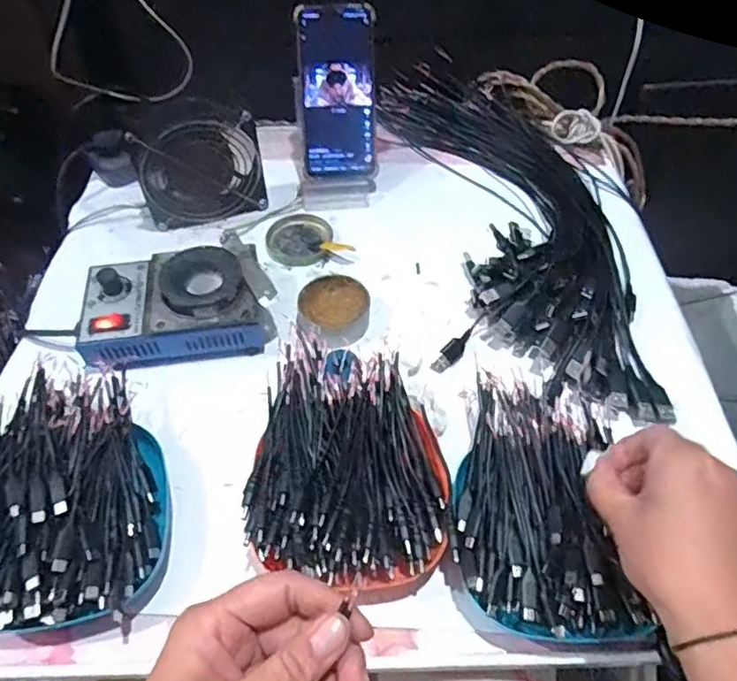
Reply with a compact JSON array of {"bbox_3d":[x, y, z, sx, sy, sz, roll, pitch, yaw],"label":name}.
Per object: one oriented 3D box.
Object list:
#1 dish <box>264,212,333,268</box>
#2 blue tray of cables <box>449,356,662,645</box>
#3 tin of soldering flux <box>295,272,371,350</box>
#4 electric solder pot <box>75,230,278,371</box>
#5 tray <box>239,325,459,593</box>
[{"bbox_3d":[-0.072,-0.104,0.620,0.066,0.009,0.073,-8,55,-5],"label":"dish"},{"bbox_3d":[0.116,0.108,0.421,0.126,0.044,0.179,1,55,1],"label":"blue tray of cables"},{"bbox_3d":[-0.031,-0.024,0.542,0.062,0.026,0.071,4,55,4],"label":"tin of soldering flux"},{"bbox_3d":[-0.168,-0.031,0.530,0.162,0.061,0.109,-15,56,-10],"label":"electric solder pot"},{"bbox_3d":[-0.012,0.084,0.440,0.136,0.062,0.179,2,55,2],"label":"tray"}]

